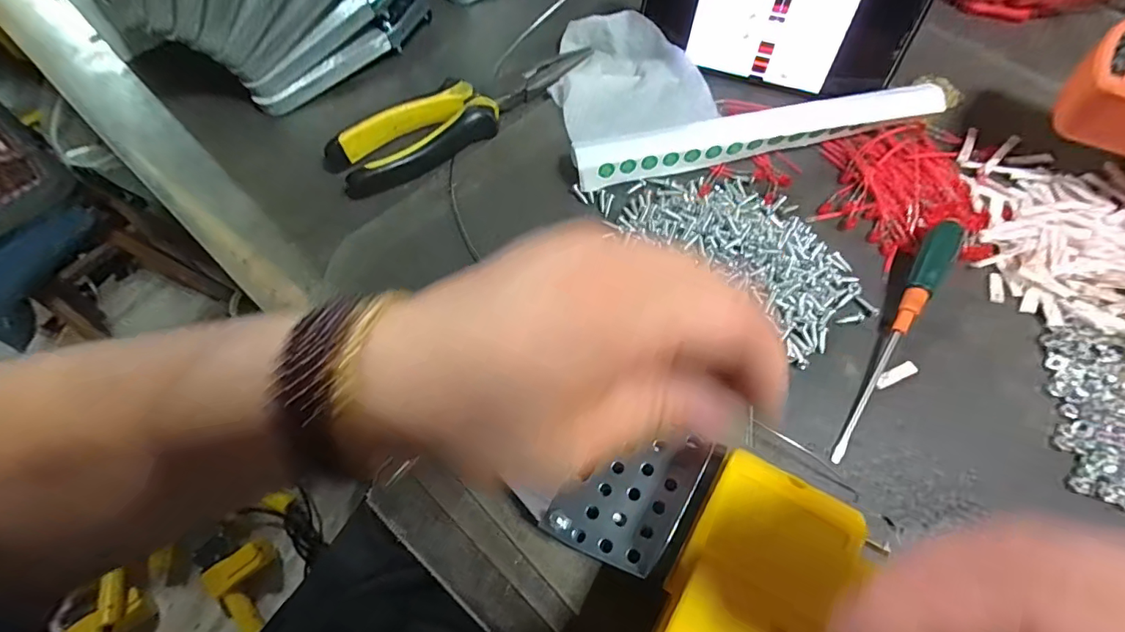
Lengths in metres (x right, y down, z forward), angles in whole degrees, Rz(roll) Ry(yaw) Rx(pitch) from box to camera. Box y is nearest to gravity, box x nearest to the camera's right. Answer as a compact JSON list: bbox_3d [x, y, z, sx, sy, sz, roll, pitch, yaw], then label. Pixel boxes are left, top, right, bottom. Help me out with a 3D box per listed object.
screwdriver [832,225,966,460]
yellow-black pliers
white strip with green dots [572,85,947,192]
[{"bbox_3d":[0.171,0.008,0.243,0.015,0.016,0.149,29,68,15],"label":"screwdriver"},{"bbox_3d":[-0.060,-0.137,0.316,0.189,0.022,0.044,-36,68,-15],"label":"yellow-black pliers"},{"bbox_3d":[0.117,-0.112,0.299,0.222,0.022,0.028,-11,64,-4],"label":"white strip with green dots"}]

